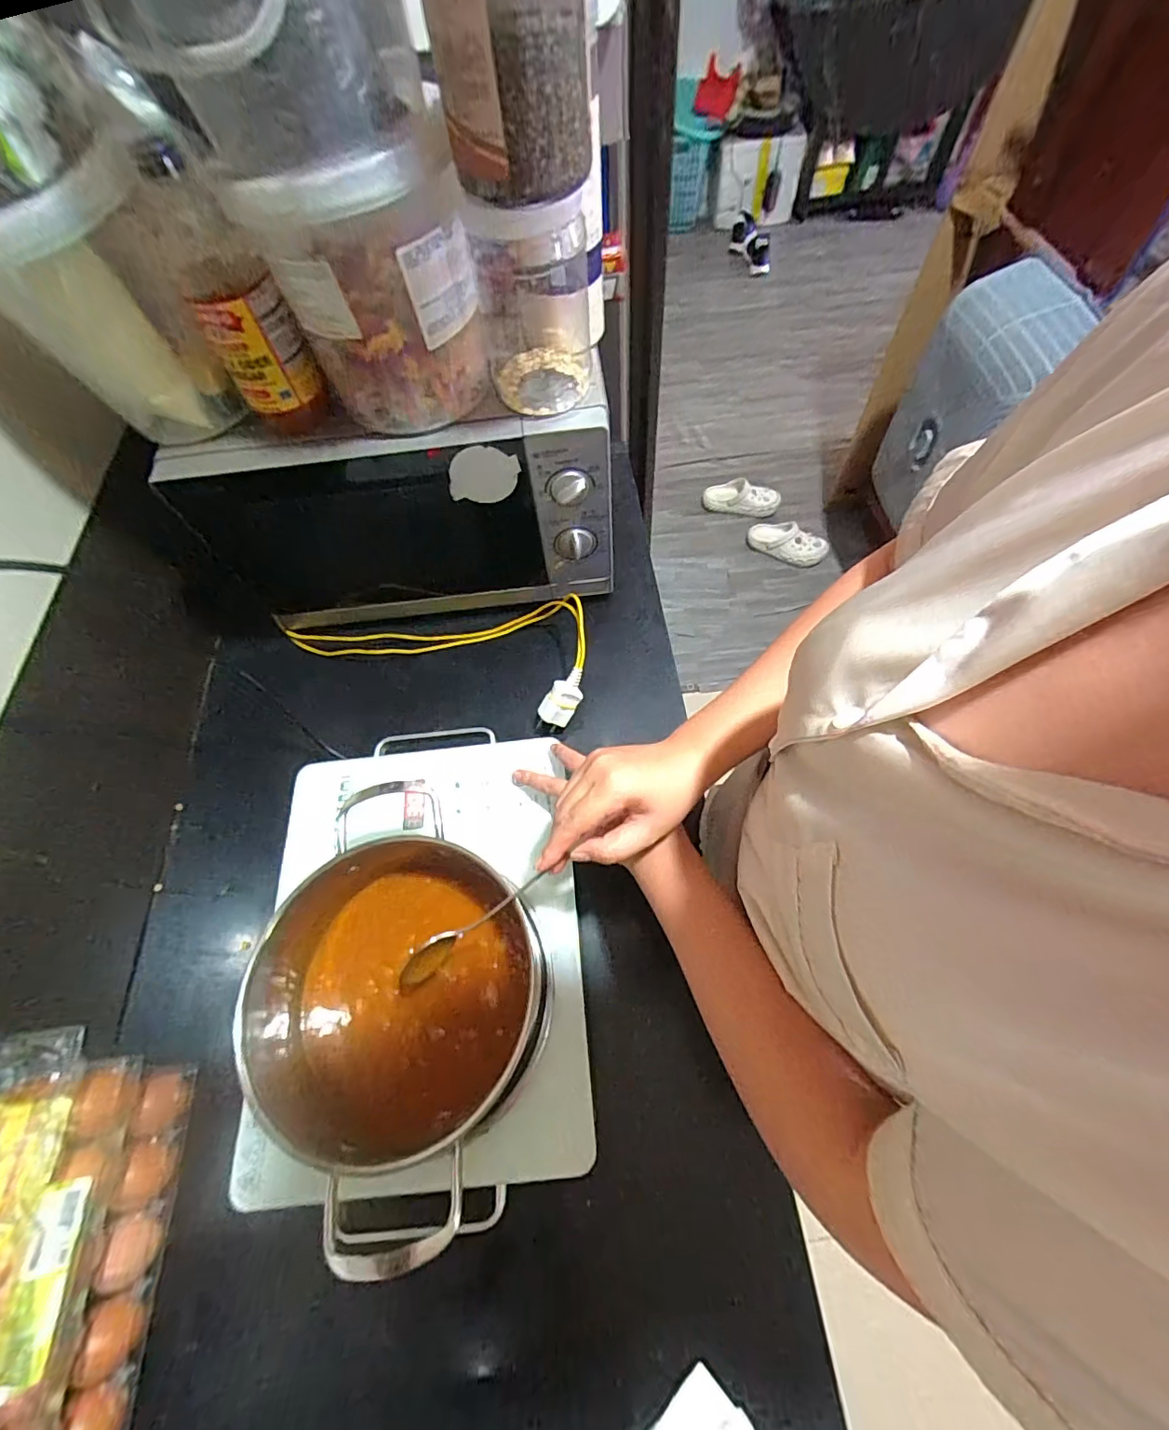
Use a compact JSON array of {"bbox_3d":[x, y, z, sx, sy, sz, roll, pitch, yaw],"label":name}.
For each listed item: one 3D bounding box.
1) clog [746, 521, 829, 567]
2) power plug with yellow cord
[{"bbox_3d":[0.643,-0.546,1.692,0.242,0.075,0.102,34,70,19],"label":"clog"},{"bbox_3d":[-0.179,-0.119,0.661,0.411,0.072,0.166,18,66,13],"label":"power plug with yellow cord"}]

